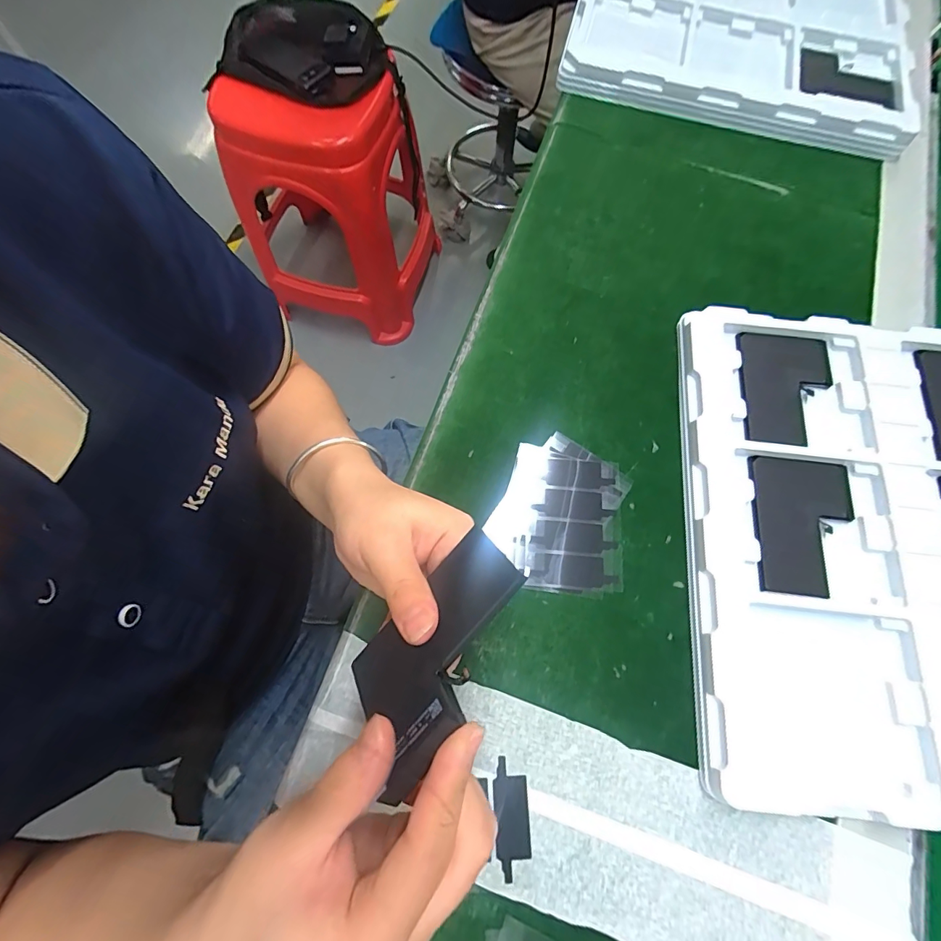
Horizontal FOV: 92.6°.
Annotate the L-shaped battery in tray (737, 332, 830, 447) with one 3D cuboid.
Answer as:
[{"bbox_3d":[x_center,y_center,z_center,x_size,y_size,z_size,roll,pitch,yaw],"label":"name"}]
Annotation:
[{"bbox_3d":[0.227,-0.058,0.324,0.062,0.009,0.091,10,71,1],"label":"L-shaped battery in tray"}]

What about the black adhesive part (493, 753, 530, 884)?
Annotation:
[{"bbox_3d":[0.023,0.191,0.246,0.019,0.004,0.056,-1,71,-3],"label":"black adhesive part"}]

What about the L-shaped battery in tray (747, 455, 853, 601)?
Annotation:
[{"bbox_3d":[0.218,0.036,0.292,0.066,0.004,0.090,7,71,0],"label":"L-shaped battery in tray"}]

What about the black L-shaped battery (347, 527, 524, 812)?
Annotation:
[{"bbox_3d":[-0.013,0.072,0.185,0.090,0.004,0.059,-50,41,-4],"label":"black L-shaped battery"}]

